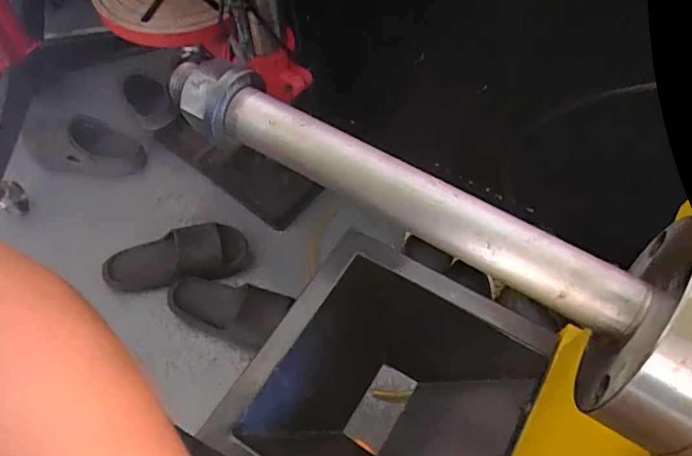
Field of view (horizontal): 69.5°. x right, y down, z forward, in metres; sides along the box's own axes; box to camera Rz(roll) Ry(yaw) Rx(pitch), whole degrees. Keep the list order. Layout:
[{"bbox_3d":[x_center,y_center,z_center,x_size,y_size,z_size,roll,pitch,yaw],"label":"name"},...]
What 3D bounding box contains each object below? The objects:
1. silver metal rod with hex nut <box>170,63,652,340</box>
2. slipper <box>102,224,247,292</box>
[{"bbox_3d":[0.018,-0.021,0.230,0.230,0.027,0.029,29,65,16],"label":"silver metal rod with hex nut"},{"bbox_3d":[-0.329,0.064,0.970,0.274,0.071,0.100,-11,61,-5],"label":"slipper"}]

